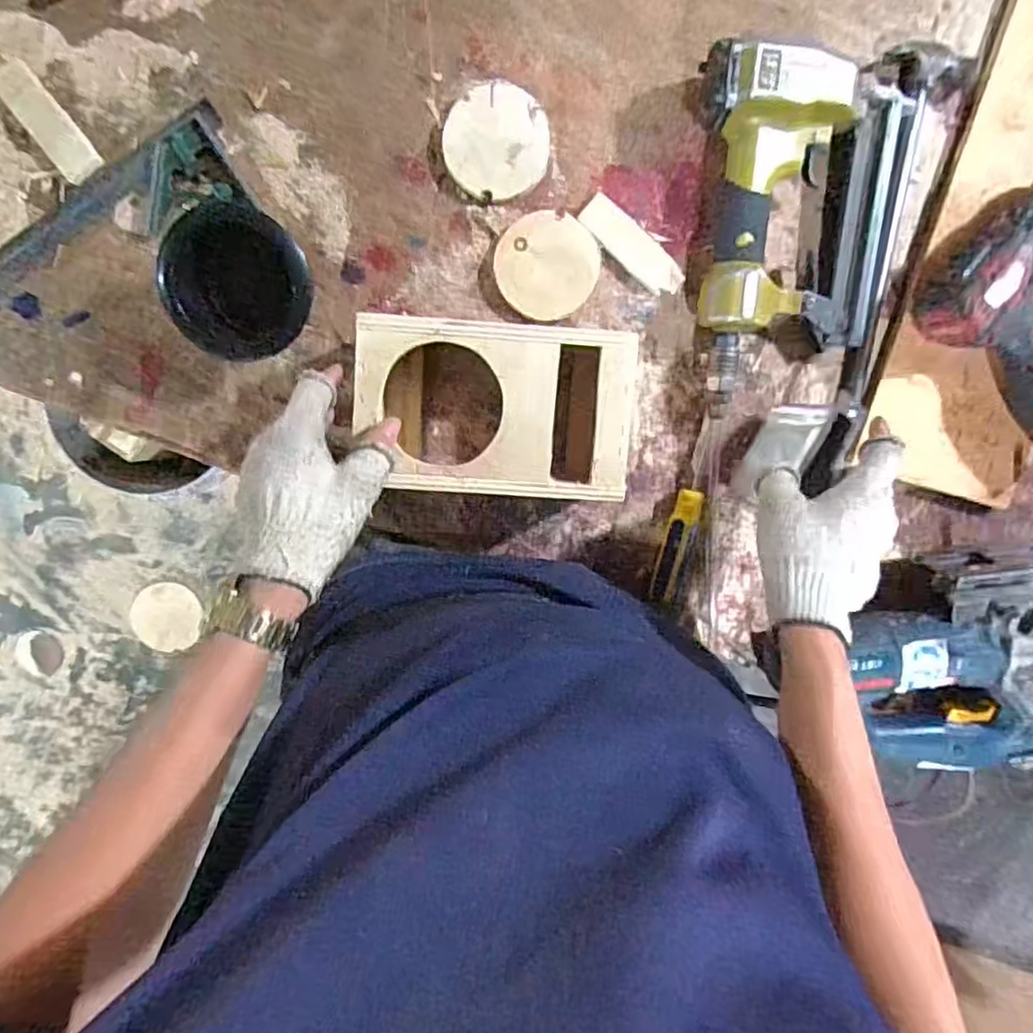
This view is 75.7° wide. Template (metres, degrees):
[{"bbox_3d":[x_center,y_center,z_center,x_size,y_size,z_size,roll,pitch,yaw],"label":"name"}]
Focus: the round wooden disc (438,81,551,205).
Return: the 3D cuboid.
[{"bbox_3d":[-0.015,-0.287,0.511,0.079,0.012,0.078,0,99,-2],"label":"round wooden disc"}]

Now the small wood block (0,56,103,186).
[{"bbox_3d":[-0.349,-0.292,0.494,0.028,0.014,0.088,-37,98,3],"label":"small wood block"}]

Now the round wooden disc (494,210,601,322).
[{"bbox_3d":[0.024,-0.198,0.528,0.079,0.004,0.078,-1,104,-5],"label":"round wooden disc"}]

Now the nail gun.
[{"bbox_3d":[0.218,-0.216,0.508,0.174,0.063,0.246,4,98,-3],"label":"nail gun"}]

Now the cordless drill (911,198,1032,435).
[{"bbox_3d":[0.435,-0.163,0.516,0.190,0.054,0.195,-44,98,4],"label":"cordless drill"}]

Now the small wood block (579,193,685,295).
[{"bbox_3d":[0.092,-0.213,0.531,0.094,0.009,0.029,41,95,-8],"label":"small wood block"}]

